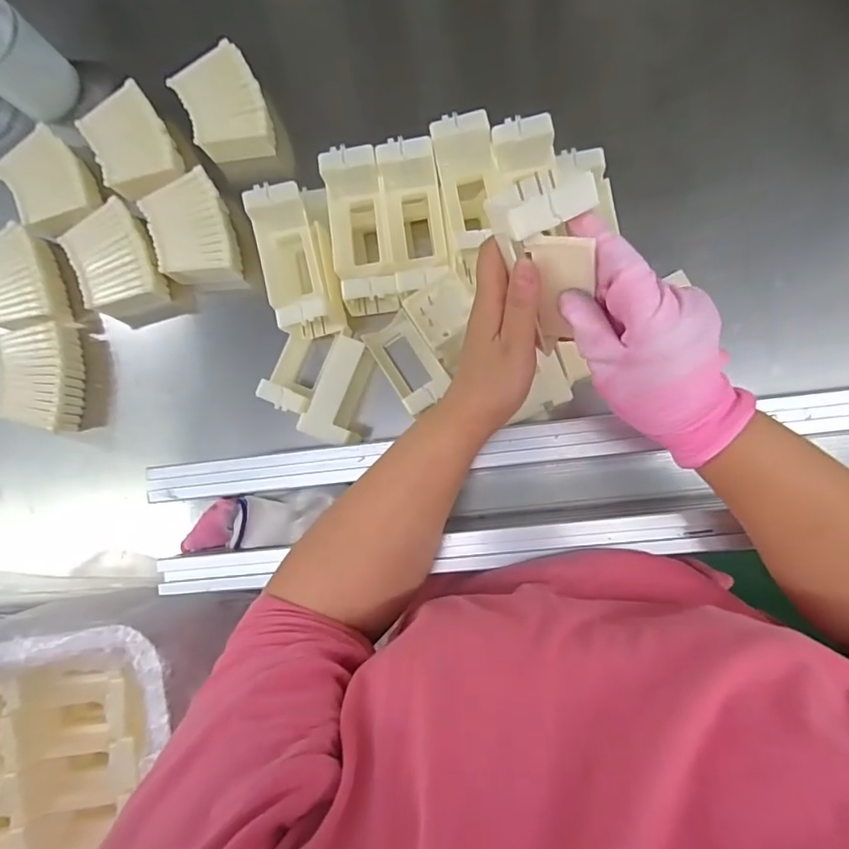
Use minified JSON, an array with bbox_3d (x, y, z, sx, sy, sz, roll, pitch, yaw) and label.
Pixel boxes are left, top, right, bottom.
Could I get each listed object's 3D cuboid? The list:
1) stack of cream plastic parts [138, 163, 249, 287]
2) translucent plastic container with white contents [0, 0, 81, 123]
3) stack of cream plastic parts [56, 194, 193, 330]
[{"bbox_3d":[-0.241,-0.193,0.572,0.086,0.067,0.110,-19,83,6],"label":"stack of cream plastic parts"},{"bbox_3d":[-0.458,-0.405,0.595,0.071,0.094,0.081,36,90,9],"label":"translucent plastic container with white contents"},{"bbox_3d":[-0.329,-0.169,0.592,0.089,0.076,0.126,-25,82,5],"label":"stack of cream plastic parts"}]

